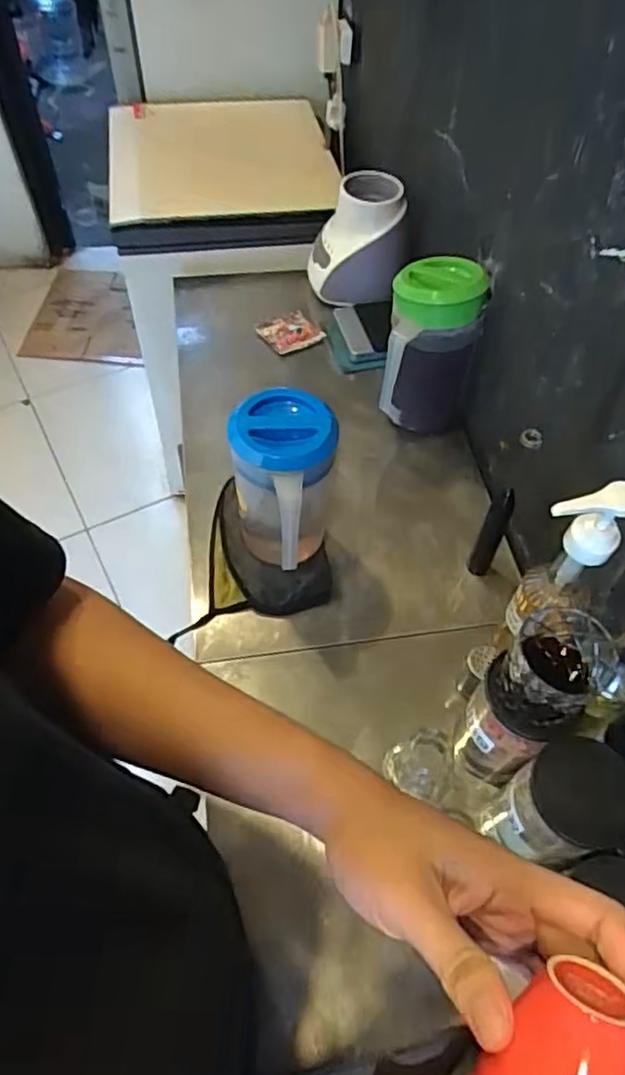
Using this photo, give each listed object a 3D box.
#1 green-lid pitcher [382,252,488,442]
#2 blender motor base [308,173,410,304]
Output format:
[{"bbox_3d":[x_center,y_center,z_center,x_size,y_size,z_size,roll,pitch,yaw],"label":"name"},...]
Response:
[{"bbox_3d":[0.172,-0.272,0.958,0.128,0.251,0.125,4,56,1],"label":"green-lid pitcher"},{"bbox_3d":[0.080,-0.544,1.184,0.171,0.196,0.162,7,56,3],"label":"blender motor base"}]

